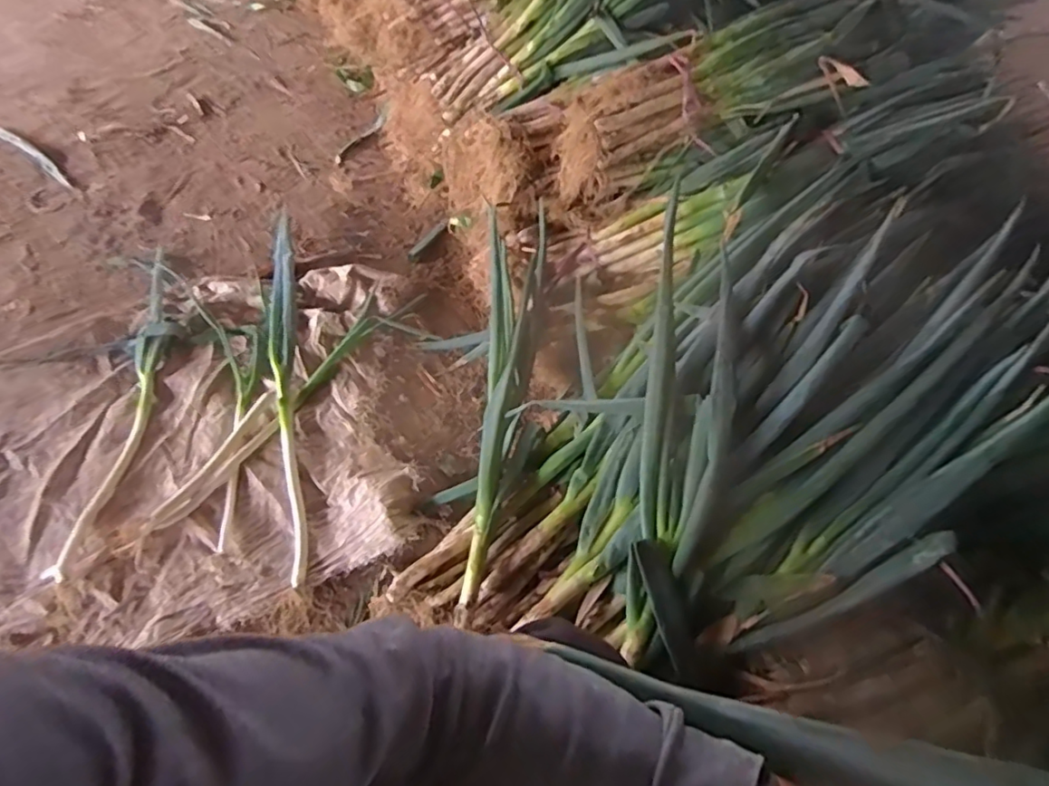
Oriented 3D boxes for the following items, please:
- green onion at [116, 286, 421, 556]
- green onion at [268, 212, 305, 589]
[{"bbox_3d":[-0.447,0.010,1.119,0.083,0.047,0.707,27,57,16],"label":"green onion"},{"bbox_3d":[-0.481,-0.066,1.167,0.053,0.032,0.918,-10,55,-10],"label":"green onion"}]

